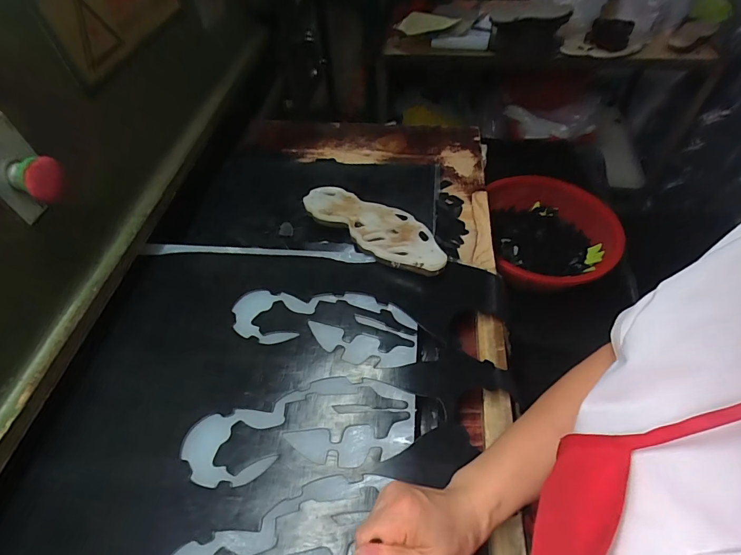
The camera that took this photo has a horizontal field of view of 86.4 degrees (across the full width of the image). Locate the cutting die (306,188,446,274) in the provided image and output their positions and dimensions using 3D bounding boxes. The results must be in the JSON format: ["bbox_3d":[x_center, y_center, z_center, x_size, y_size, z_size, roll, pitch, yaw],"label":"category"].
[{"bbox_3d":[0.006,-0.080,0.605,0.097,0.018,0.269,-36,53,-28],"label":"cutting die"}]

